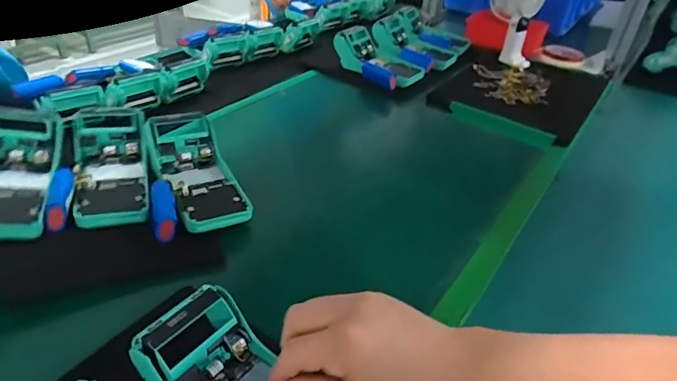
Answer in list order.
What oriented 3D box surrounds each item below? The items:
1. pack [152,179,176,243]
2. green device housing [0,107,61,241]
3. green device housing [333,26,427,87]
[{"bbox_3d":[-0.186,0.018,0.514,0.023,0.018,0.083,-7,34,-18],"label":"pack"},{"bbox_3d":[-0.341,-0.025,0.504,0.074,0.044,0.177,-7,40,-17],"label":"green device housing"},{"bbox_3d":[0.076,-0.254,0.901,0.166,0.044,0.109,31,44,28],"label":"green device housing"}]

